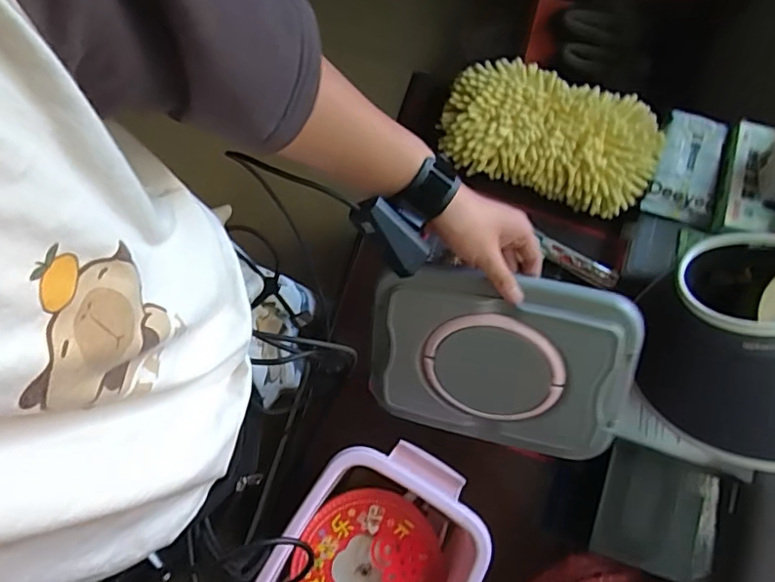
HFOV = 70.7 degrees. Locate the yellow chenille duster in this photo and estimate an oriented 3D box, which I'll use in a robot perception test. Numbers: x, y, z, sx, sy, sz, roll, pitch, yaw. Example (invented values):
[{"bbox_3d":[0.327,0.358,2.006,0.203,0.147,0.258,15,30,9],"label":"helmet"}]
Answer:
[{"bbox_3d":[0.200,-0.198,0.676,0.257,0.054,0.148,19,79,3],"label":"yellow chenille duster"}]

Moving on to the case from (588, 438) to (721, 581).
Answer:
[{"bbox_3d":[0.283,0.232,0.570,0.118,0.018,0.116,19,79,3],"label":"case"}]

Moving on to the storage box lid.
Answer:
[{"bbox_3d":[0.105,0.071,0.533,0.242,0.019,0.173,9,114,13],"label":"storage box lid"}]

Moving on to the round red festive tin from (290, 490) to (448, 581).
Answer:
[{"bbox_3d":[-0.020,0.291,0.568,0.154,0.034,0.151,0,79,-1],"label":"round red festive tin"}]

